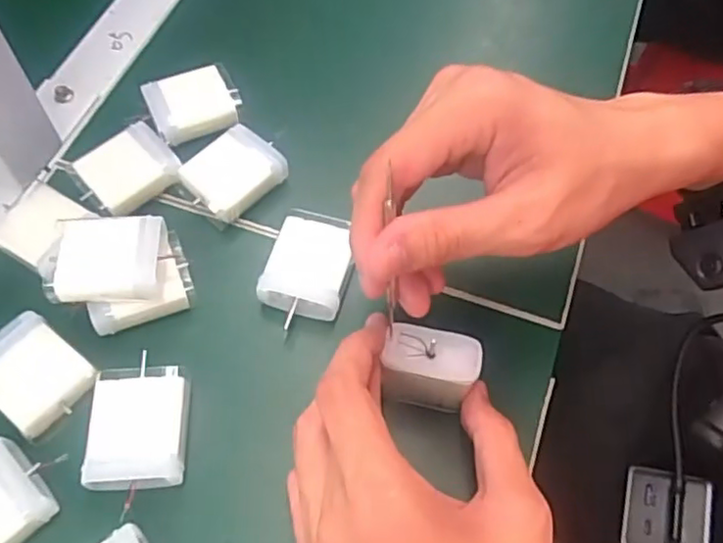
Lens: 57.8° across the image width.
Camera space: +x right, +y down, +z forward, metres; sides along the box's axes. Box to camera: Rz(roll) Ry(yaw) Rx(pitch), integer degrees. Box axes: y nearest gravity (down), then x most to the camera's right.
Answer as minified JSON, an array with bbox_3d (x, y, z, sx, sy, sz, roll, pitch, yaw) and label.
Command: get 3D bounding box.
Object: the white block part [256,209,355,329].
[{"bbox_3d":[-0.026,-0.005,0.341,0.041,0.021,0.058,9,61,6],"label":"white block part"}]

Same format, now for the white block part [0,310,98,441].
[{"bbox_3d":[-0.155,0.048,0.307,0.054,0.013,0.041,34,66,18],"label":"white block part"}]

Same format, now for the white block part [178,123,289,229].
[{"bbox_3d":[-0.071,-0.054,0.367,0.050,0.022,0.042,-35,66,-17],"label":"white block part"}]

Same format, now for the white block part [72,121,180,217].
[{"bbox_3d":[-0.130,-0.056,0.366,0.048,0.018,0.043,-38,66,-19],"label":"white block part"}]

